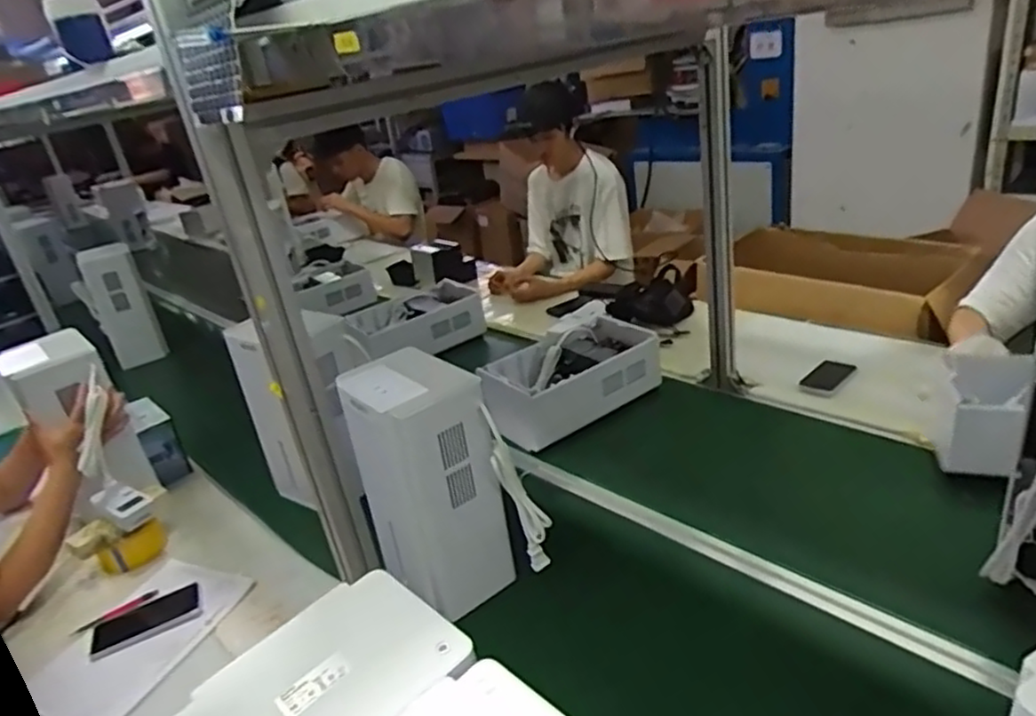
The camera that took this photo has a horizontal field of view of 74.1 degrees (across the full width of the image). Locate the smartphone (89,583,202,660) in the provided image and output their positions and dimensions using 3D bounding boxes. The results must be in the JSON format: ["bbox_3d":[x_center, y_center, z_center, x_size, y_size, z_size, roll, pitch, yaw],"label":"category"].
[{"bbox_3d":[-0.588,0.417,1.088,0.162,0.009,0.071,-19,34,-17],"label":"smartphone"}]

